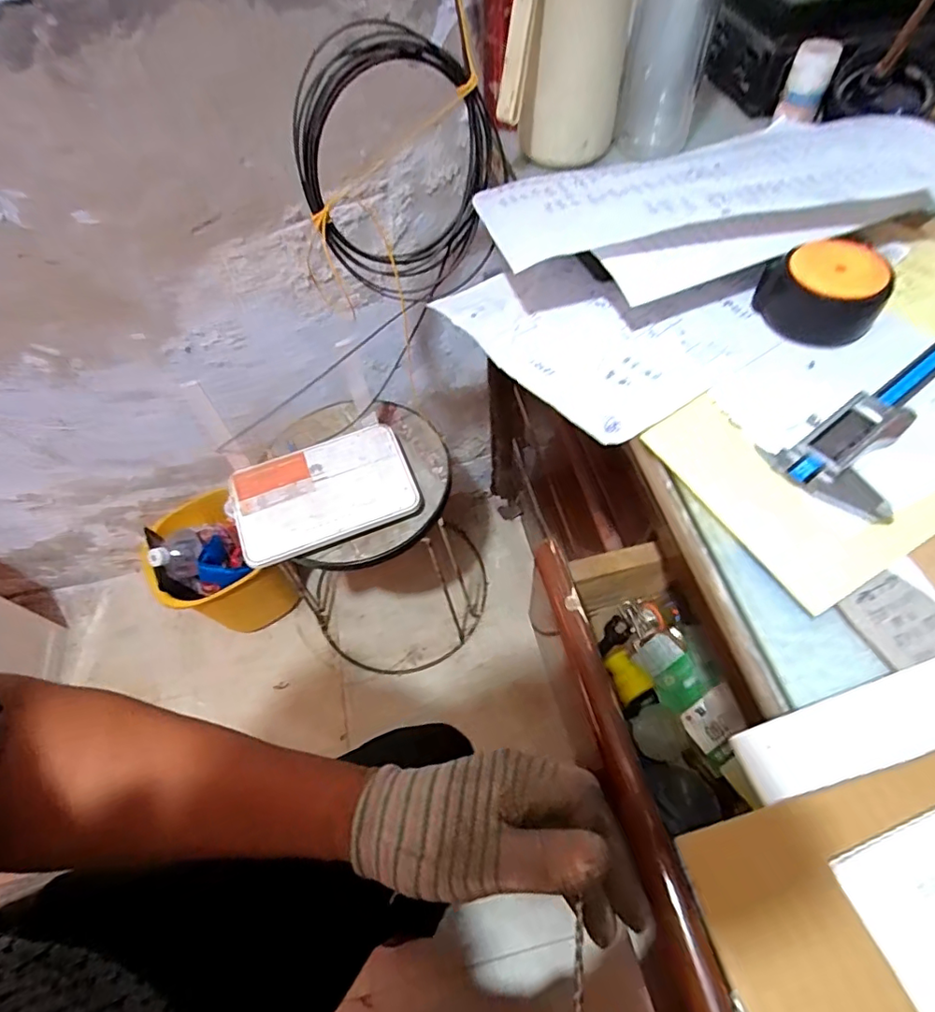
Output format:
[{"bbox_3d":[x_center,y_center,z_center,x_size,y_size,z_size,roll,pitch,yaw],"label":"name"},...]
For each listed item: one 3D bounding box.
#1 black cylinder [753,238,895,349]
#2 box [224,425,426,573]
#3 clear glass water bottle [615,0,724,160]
[{"bbox_3d":[0.230,-0.137,0.344,0.058,0.038,0.056,-2,59,3],"label":"black cylinder"},{"bbox_3d":[-0.194,-0.019,0.720,0.233,0.036,0.141,-22,60,-9],"label":"box"},{"bbox_3d":[0.168,-0.390,0.433,0.061,0.186,0.060,19,59,14],"label":"clear glass water bottle"}]

